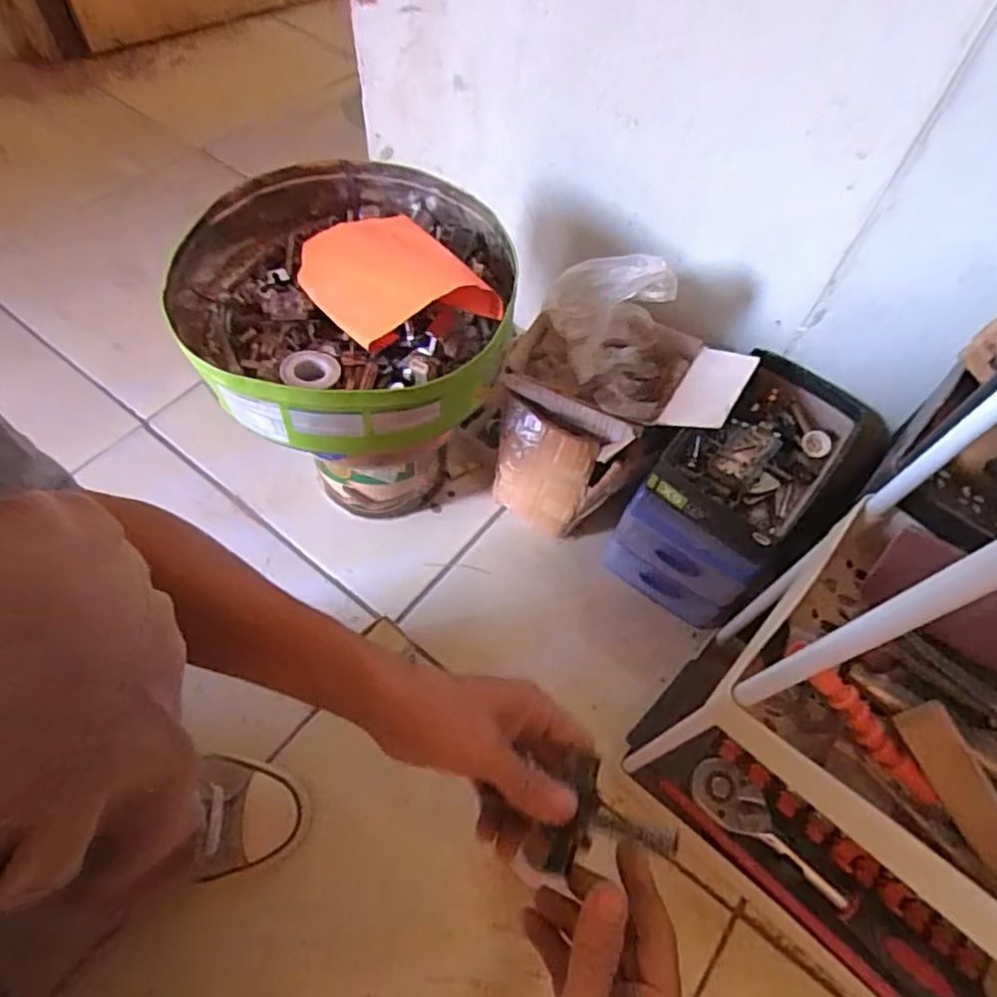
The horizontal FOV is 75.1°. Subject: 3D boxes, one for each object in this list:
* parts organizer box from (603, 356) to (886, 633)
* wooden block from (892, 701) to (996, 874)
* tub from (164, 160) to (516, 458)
[{"bbox_3d":[0.237,0.000,0.659,0.133,0.196,0.193,39,63,19],"label":"parts organizer box"},{"bbox_3d":[0.255,0.158,0.356,0.026,0.015,0.090,-32,75,18],"label":"wooden block"},{"bbox_3d":[-0.128,-0.174,0.532,0.268,0.077,0.271,2,58,-3],"label":"tub"}]

